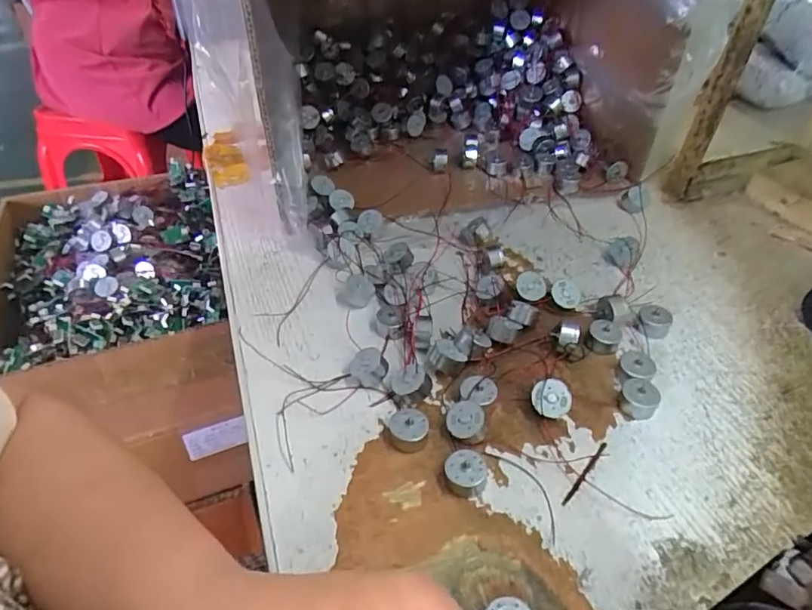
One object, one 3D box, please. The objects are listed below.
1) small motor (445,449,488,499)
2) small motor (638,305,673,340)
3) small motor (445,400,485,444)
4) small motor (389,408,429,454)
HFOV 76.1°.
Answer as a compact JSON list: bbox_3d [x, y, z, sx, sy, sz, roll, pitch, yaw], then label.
[{"bbox_3d":[0.034,0.096,0.296,0.023,0.014,0.022,0,43,0],"label":"small motor"},{"bbox_3d":[0.186,0.012,0.388,0.023,0.015,0.020,28,49,26],"label":"small motor"},{"bbox_3d":[0.035,0.072,0.317,0.021,0.020,0.023,-3,43,-4],"label":"small motor"},{"bbox_3d":[0.002,0.076,0.316,0.023,0.015,0.021,-7,44,-8],"label":"small motor"}]

